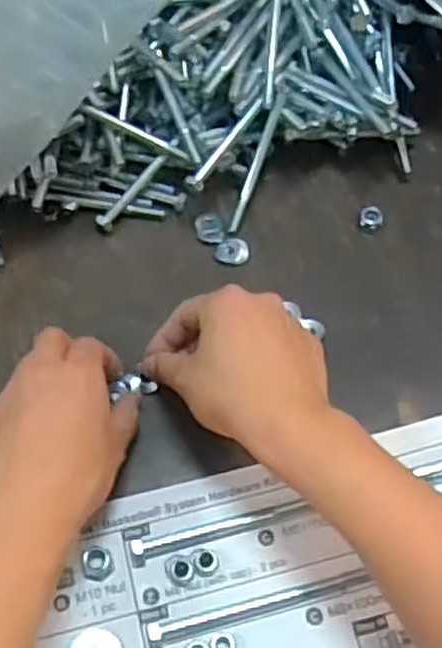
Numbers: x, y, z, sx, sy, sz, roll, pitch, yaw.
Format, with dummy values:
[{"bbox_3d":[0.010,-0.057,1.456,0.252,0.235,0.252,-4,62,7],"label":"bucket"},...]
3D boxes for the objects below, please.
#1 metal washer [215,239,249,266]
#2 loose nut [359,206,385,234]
[{"bbox_3d":[0.008,-0.051,0.537,0.022,0.004,0.021,-4,60,-2],"label":"metal washer"},{"bbox_3d":[0.106,-0.073,0.547,0.017,0.009,0.019,13,61,8],"label":"loose nut"}]

